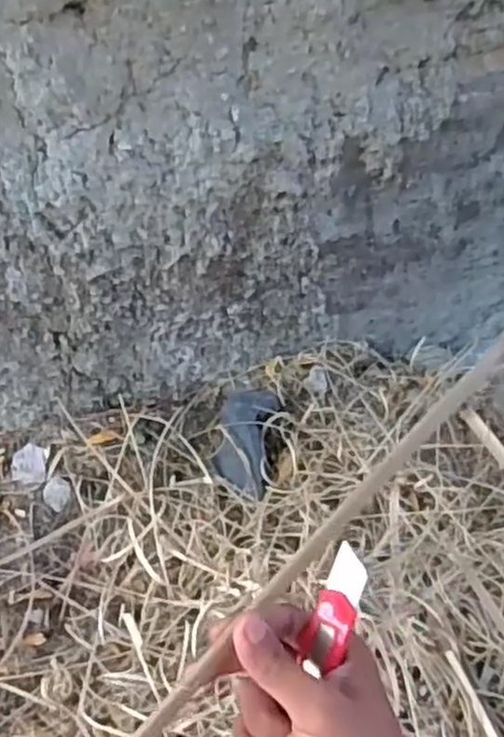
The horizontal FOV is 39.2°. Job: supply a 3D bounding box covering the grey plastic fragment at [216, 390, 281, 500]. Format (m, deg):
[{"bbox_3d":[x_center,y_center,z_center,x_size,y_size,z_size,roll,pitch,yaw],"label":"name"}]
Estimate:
[{"bbox_3d":[-0.012,0.104,1.122,0.091,0.085,0.172,4,39,12],"label":"grey plastic fragment"}]

